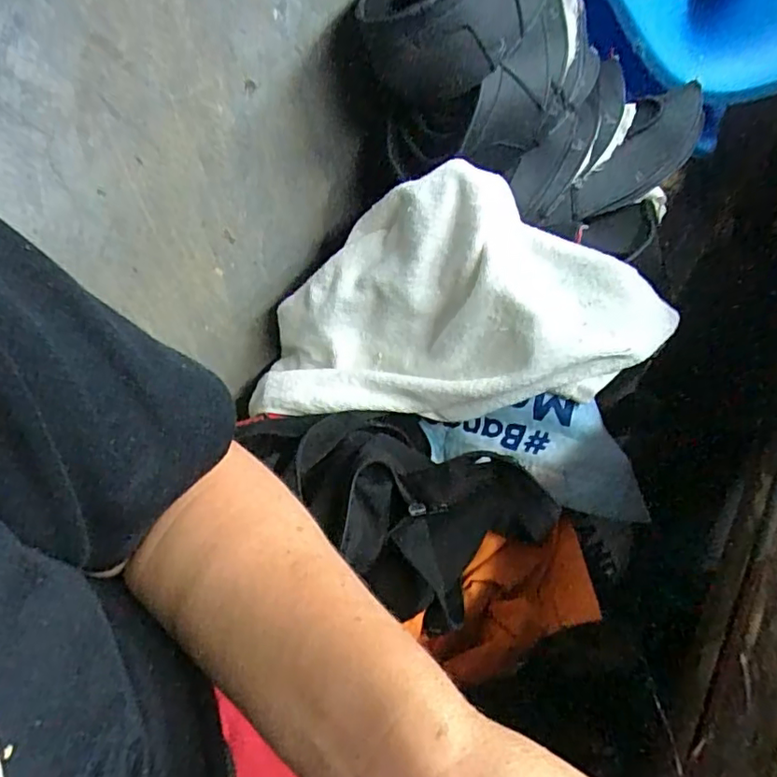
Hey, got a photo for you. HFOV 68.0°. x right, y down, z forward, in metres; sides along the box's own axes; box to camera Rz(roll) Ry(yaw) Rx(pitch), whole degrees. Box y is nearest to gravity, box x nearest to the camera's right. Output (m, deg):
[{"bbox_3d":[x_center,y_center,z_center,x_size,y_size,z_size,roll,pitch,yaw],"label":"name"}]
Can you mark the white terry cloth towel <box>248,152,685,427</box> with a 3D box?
[{"bbox_3d":[0.032,-0.076,0.520,0.367,0.060,0.206,-11,88,26],"label":"white terry cloth towel"}]

